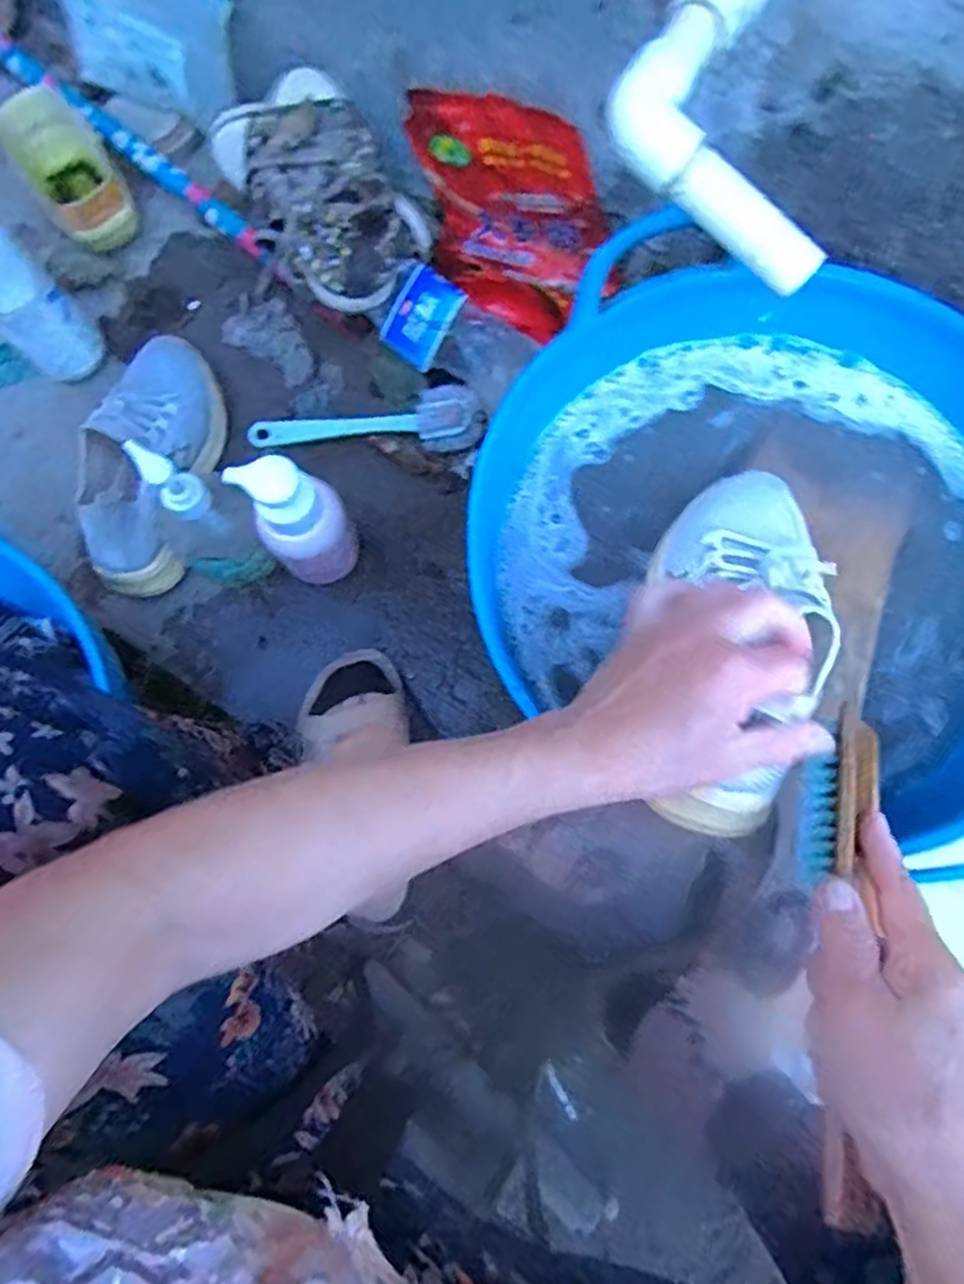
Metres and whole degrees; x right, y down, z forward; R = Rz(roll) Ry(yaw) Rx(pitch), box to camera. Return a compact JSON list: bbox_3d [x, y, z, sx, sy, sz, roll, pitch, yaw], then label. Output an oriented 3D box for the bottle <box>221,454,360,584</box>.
[{"bbox_3d":[-0.136,-0.092,0.544,0.066,0.152,0.056,-35,79,-7],"label":"bottle"}]

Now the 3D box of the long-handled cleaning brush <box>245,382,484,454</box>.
[{"bbox_3d":[-0.108,-0.200,0.622,0.205,0.029,0.059,-3,77,0],"label":"long-handled cleaning brush"}]

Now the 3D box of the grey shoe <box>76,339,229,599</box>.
[{"bbox_3d":[-0.285,-0.162,0.598,0.084,0.077,0.235,6,78,2],"label":"grey shoe"}]

